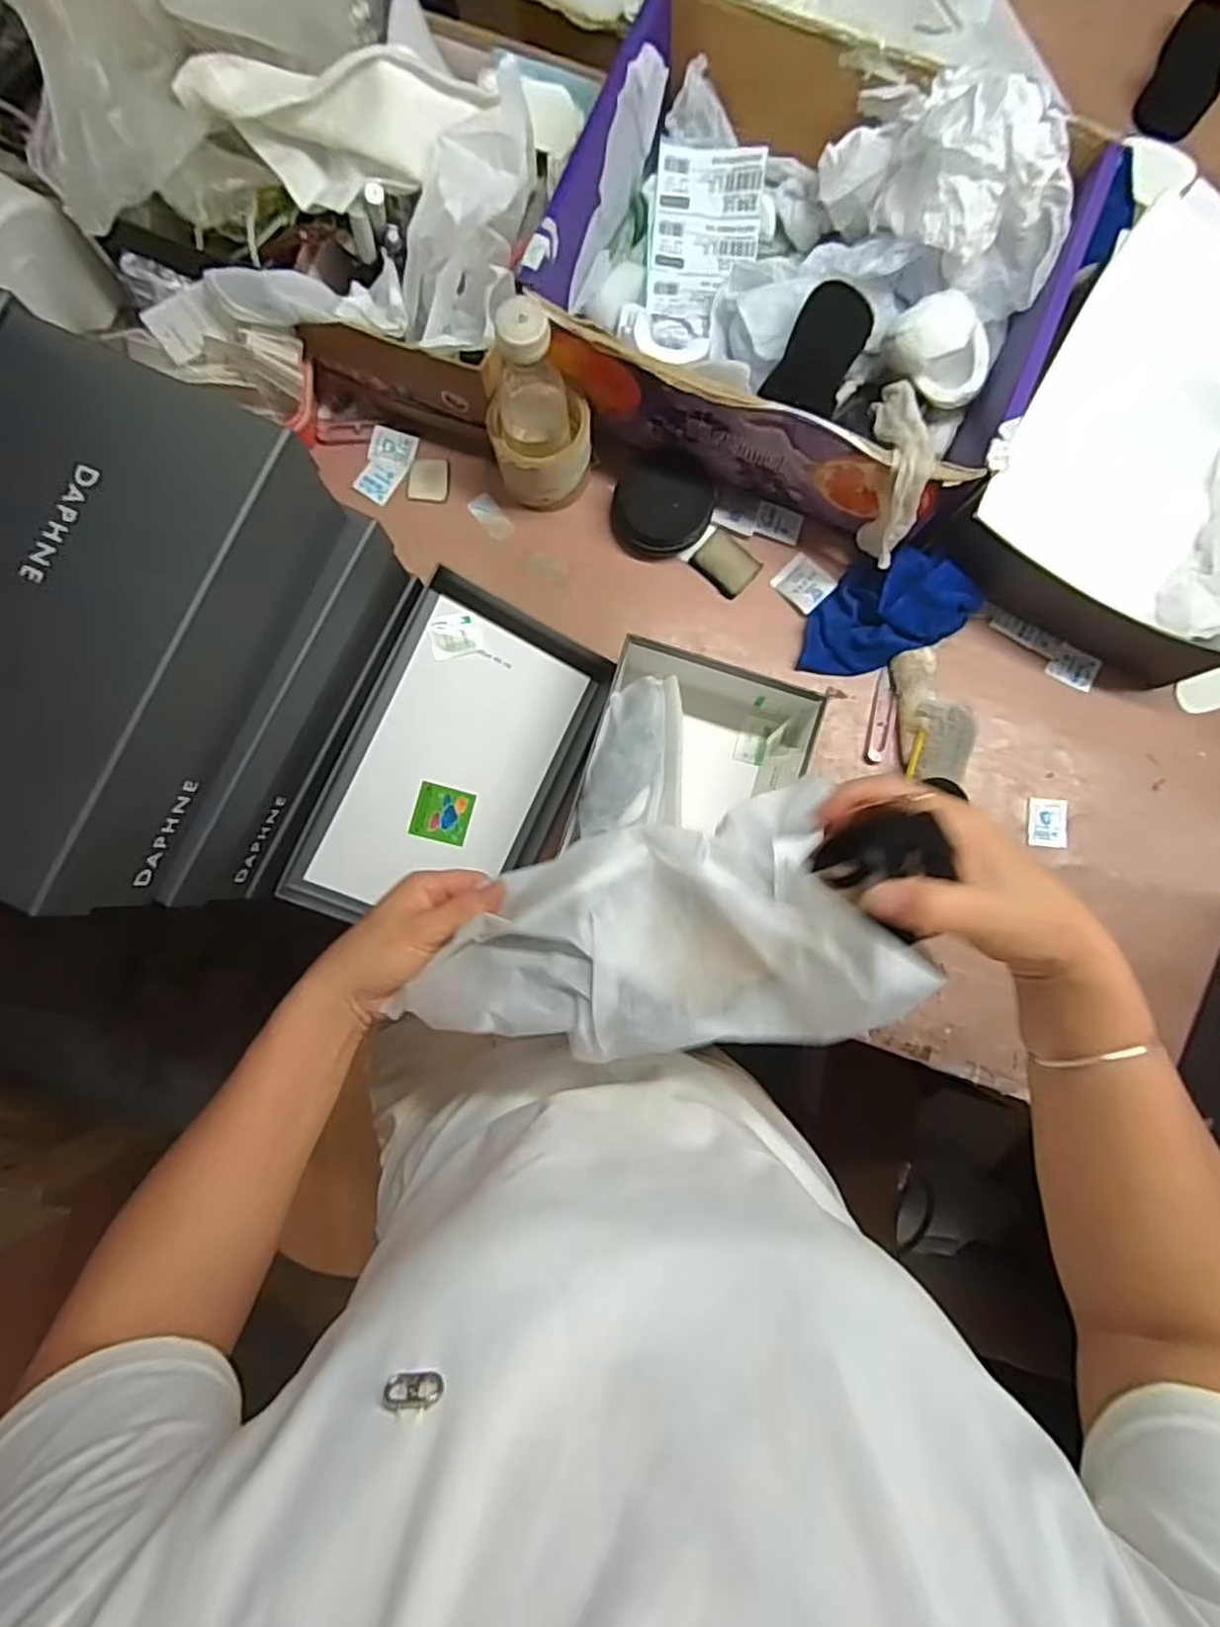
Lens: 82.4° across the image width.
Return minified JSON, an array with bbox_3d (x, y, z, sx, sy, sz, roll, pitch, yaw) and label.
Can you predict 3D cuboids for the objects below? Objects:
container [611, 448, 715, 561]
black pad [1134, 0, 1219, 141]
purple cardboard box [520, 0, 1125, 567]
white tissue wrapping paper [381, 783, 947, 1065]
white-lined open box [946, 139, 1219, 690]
[{"bbox_3d":[0.050,-0.293,0.662,0.090,0.038,0.090,0,86,0],"label":"container"},{"bbox_3d":[0.590,-0.755,0.710,0.068,0.022,0.125,24,106,19],"label":"black pad"},{"bbox_3d":[0.165,-0.464,0.608,0.399,0.176,0.347,22,86,2],"label":"purple cardboard box"},{"bbox_3d":[0.018,0.069,0.401,0.268,0.107,0.125,-11,86,13],"label":"white tissue wrapping paper"},{"bbox_3d":[0.491,-0.322,0.618,0.254,0.128,0.321,29,87,2],"label":"white-lined open box"}]

